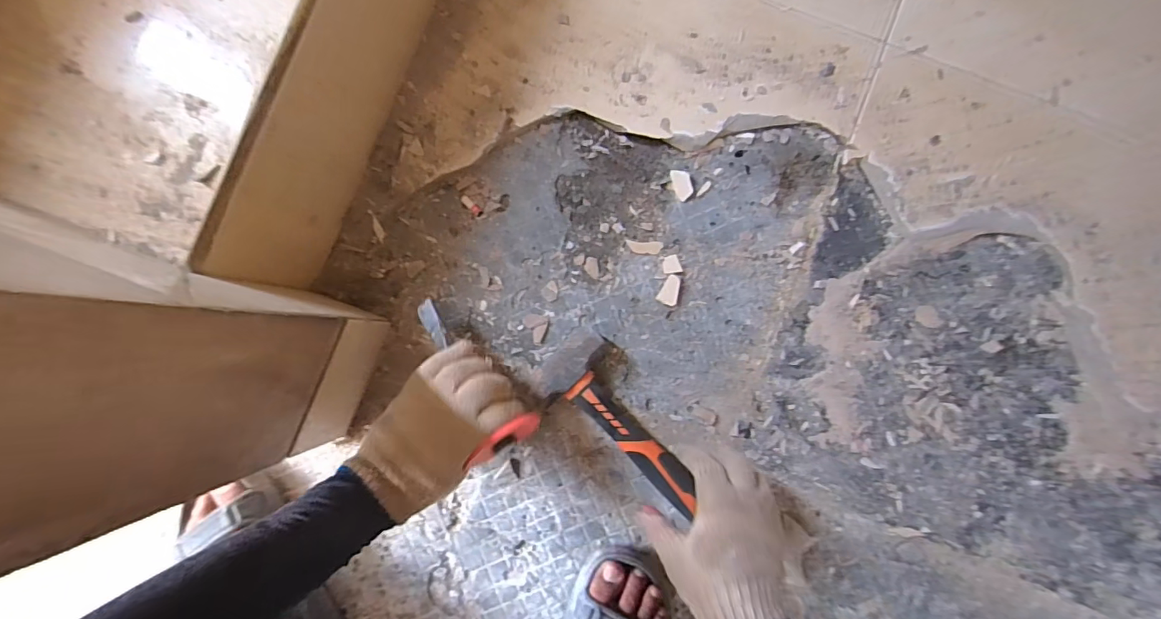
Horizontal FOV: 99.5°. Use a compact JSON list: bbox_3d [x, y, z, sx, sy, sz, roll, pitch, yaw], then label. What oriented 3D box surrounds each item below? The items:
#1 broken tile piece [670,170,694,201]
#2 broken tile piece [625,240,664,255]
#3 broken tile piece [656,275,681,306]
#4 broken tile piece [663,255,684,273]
[{"bbox_3d":[0.114,-0.140,0.550,0.020,0.006,0.035,-20,94,27],"label":"broken tile piece"},{"bbox_3d":[0.072,-0.069,0.549,0.040,0.004,0.015,3,87,1],"label":"broken tile piece"},{"bbox_3d":[0.100,-0.021,0.543,0.022,0.009,0.032,26,88,2],"label":"broken tile piece"},{"bbox_3d":[0.101,-0.050,0.545,0.021,0.006,0.021,-10,87,1],"label":"broken tile piece"}]

